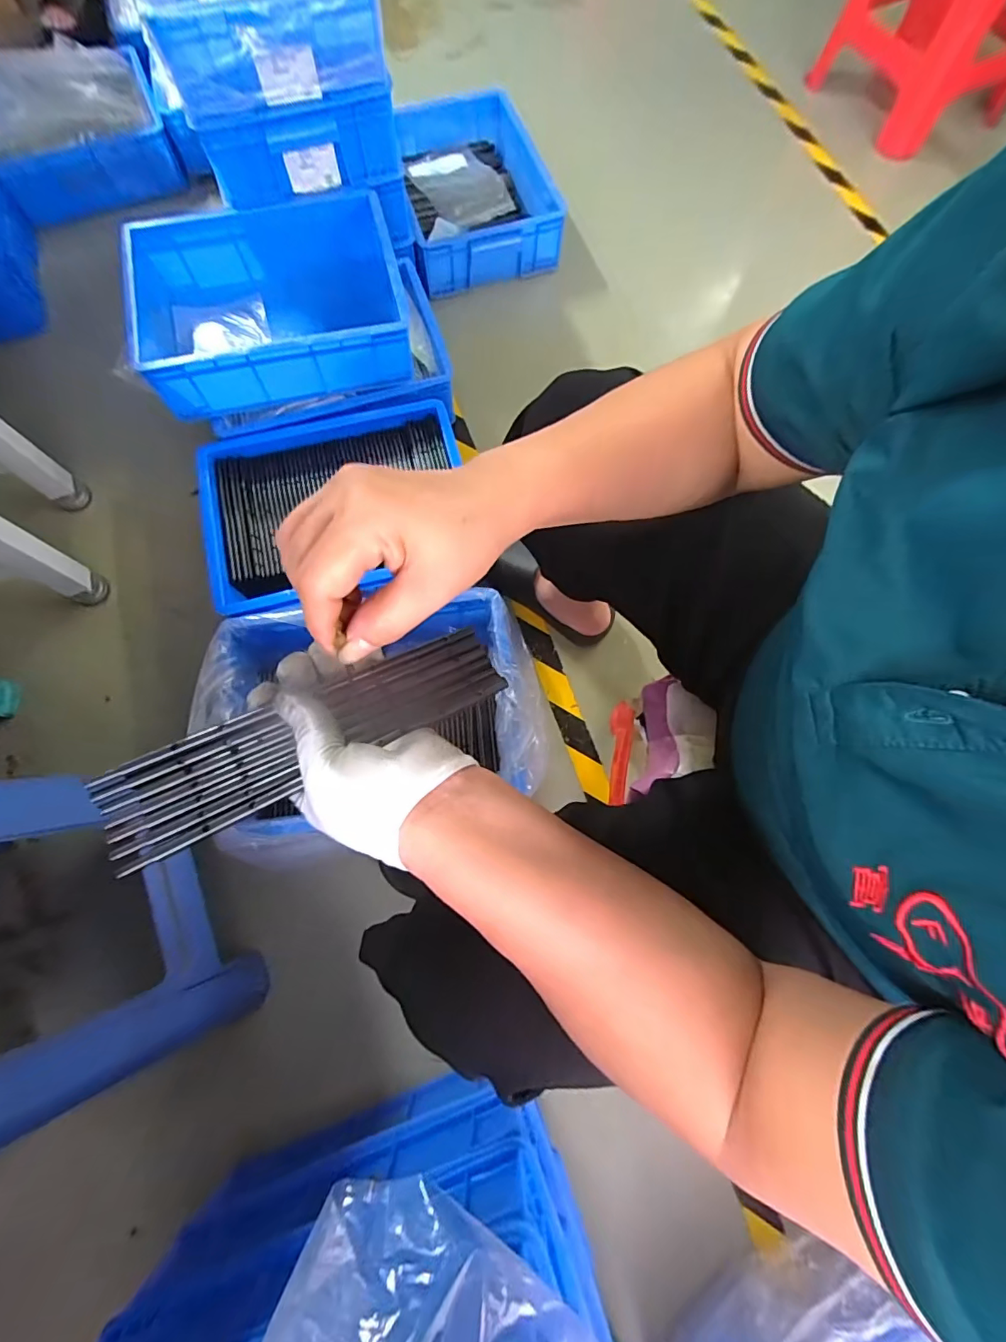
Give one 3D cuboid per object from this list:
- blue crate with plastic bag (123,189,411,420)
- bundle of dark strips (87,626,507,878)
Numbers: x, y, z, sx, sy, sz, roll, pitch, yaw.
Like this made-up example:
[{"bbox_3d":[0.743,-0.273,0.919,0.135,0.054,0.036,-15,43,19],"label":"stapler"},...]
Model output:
[{"bbox_3d":[-0.391,-0.610,0.847,0.432,0.132,0.330,-13,75,-5],"label":"blue crate with plastic bag"},{"bbox_3d":[-0.106,0.035,0.287,0.222,0.012,0.053,-25,76,-21],"label":"bundle of dark strips"}]

